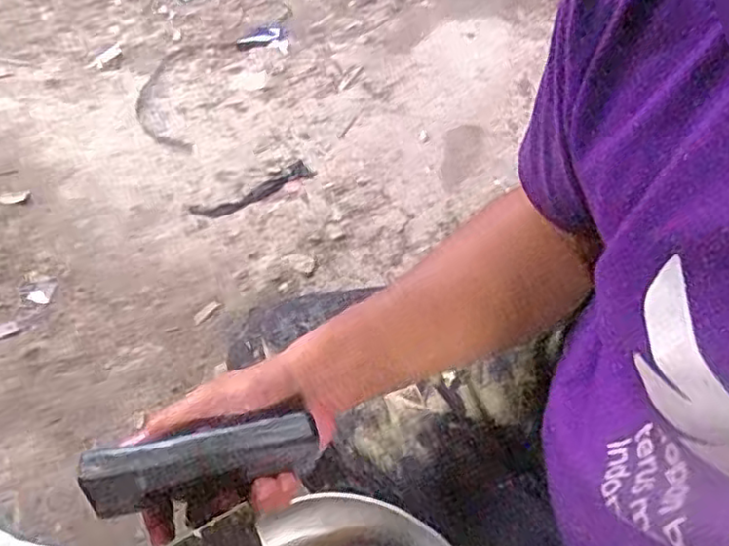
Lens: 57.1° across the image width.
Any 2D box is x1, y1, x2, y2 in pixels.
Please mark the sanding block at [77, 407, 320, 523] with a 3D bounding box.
[{"bbox_3d":[-0.101,0.112,0.408,0.130,0.024,0.035,-11,52,-17],"label":"sanding block"}]

